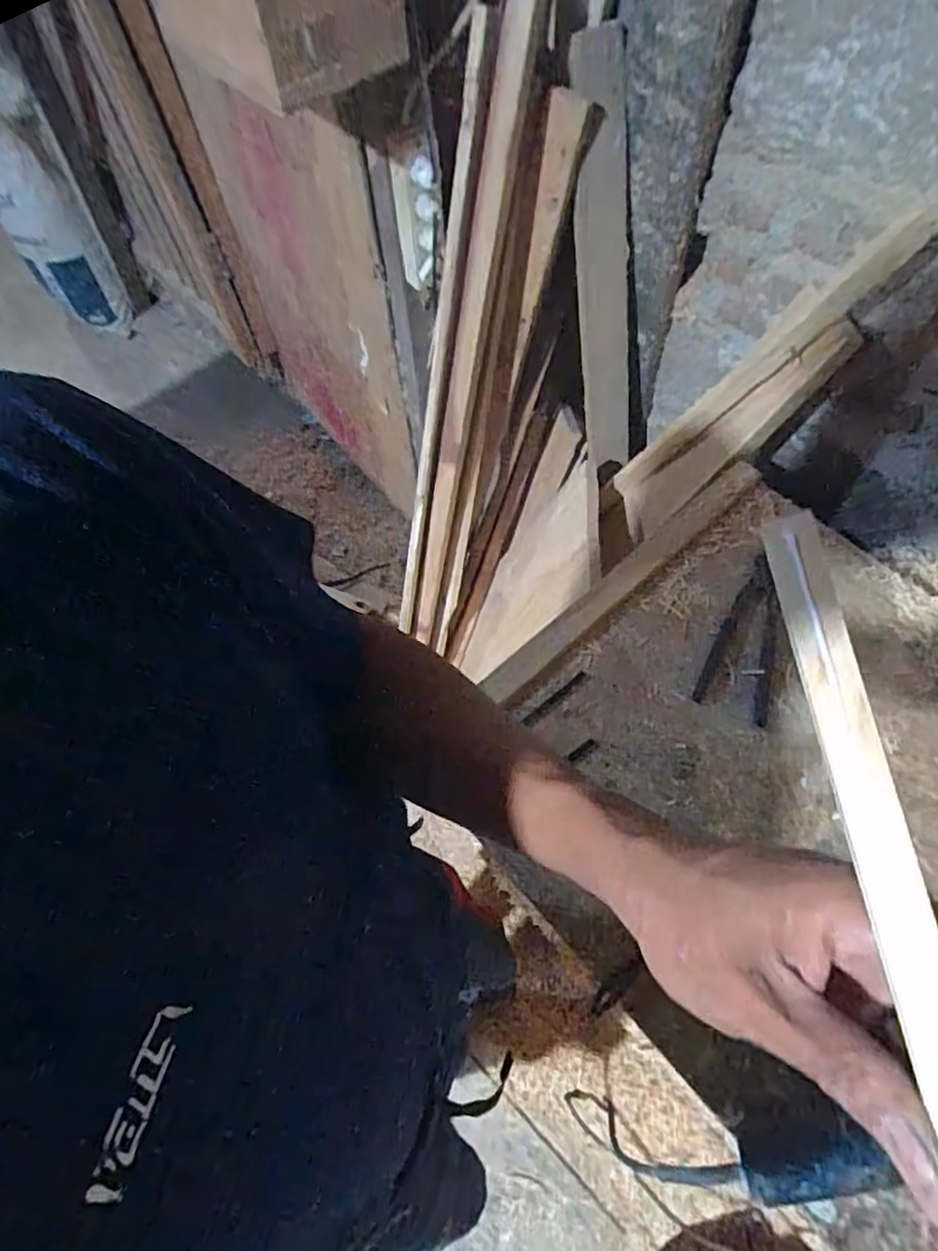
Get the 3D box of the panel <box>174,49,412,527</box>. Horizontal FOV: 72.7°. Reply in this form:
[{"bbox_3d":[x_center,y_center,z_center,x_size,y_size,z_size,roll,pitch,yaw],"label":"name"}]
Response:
[{"bbox_3d":[-0.341,-0.678,1.444,0.038,0.880,0.673,-37,65,-15],"label":"panel"}]

